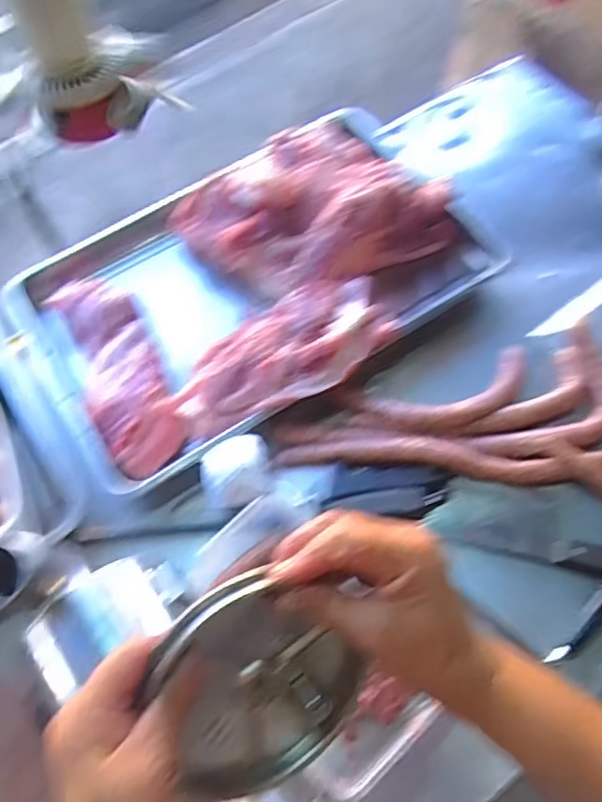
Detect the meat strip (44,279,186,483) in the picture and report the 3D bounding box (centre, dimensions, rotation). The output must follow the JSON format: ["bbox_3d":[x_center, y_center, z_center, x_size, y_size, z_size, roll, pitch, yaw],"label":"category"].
[{"bbox_3d":[-0.233,-0.045,0.771,0.109,0.050,0.307,-26,63,-10],"label":"meat strip"}]

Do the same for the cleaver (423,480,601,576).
[{"bbox_3d":[0.285,0.141,0.646,0.275,0.029,0.073,14,63,11],"label":"cleaver"}]

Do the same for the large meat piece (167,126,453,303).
[{"bbox_3d":[0.015,-0.257,0.830,0.305,0.097,0.260,-34,65,-14],"label":"large meat piece"}]

